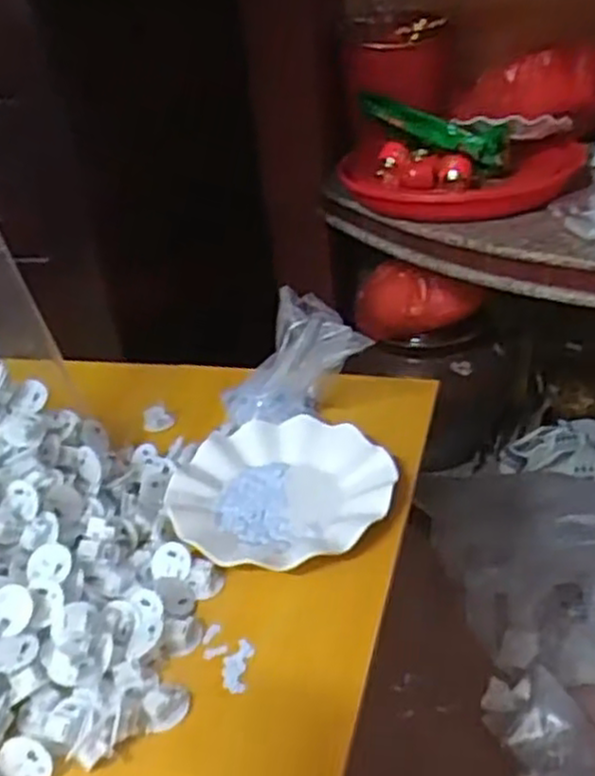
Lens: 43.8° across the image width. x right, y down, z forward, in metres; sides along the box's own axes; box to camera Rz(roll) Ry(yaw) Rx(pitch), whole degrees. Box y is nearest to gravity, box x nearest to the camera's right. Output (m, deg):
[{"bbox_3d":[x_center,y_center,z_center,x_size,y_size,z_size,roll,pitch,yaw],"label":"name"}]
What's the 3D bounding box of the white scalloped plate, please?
[{"bbox_3d":[-0.013,0.088,0.632,0.181,0.026,0.179,-5,33,3],"label":"white scalloped plate"}]

